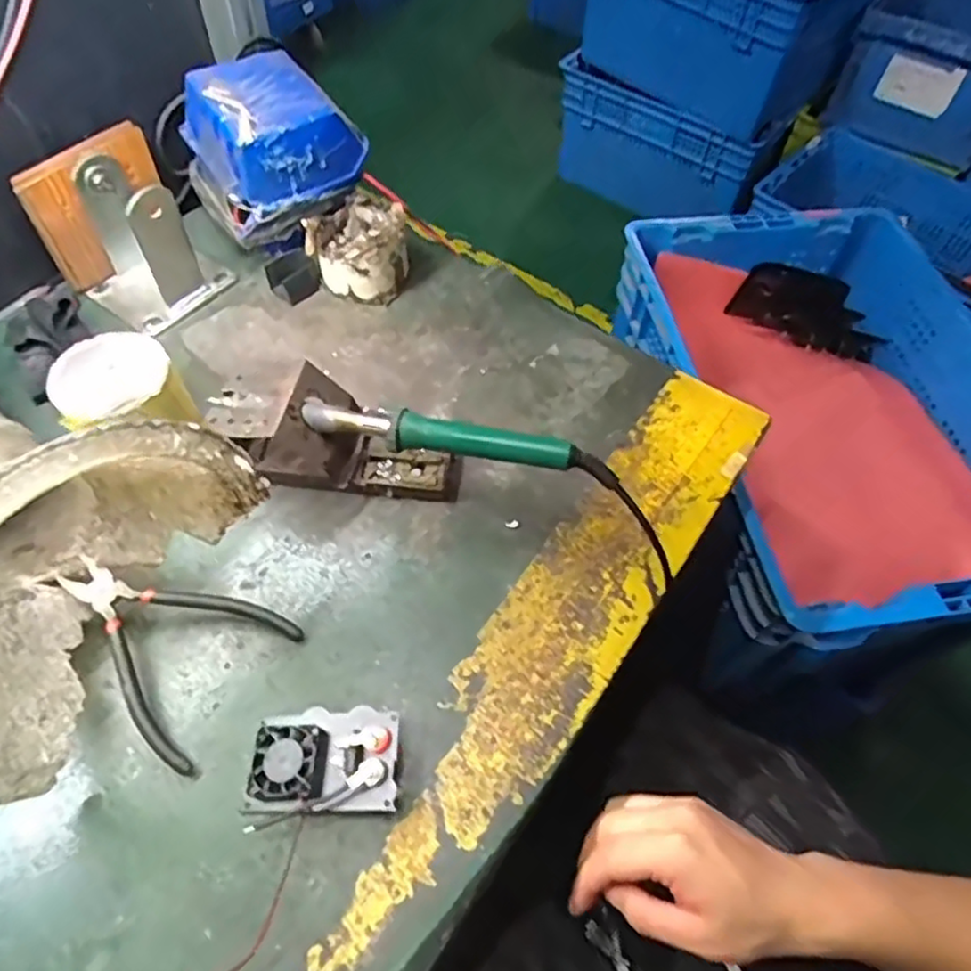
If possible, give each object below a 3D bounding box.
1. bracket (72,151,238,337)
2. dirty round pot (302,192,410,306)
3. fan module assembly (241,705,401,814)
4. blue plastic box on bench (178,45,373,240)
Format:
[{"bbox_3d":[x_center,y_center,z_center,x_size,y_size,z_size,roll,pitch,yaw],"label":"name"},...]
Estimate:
[{"bbox_3d":[-0.299,-0.214,0.585,0.087,0.108,0.102,32,61,14],"label":"bracket"},{"bbox_3d":[-0.115,-0.225,0.626,0.092,0.060,0.082,33,61,15],"label":"dirty round pot"},{"bbox_3d":[-0.096,0.164,0.402,0.087,0.028,0.057,1,58,-4],"label":"fan module assembly"},{"bbox_3d":[-0.196,-0.313,0.615,0.144,0.109,0.111,-30,64,-20],"label":"blue plastic box on bench"}]

